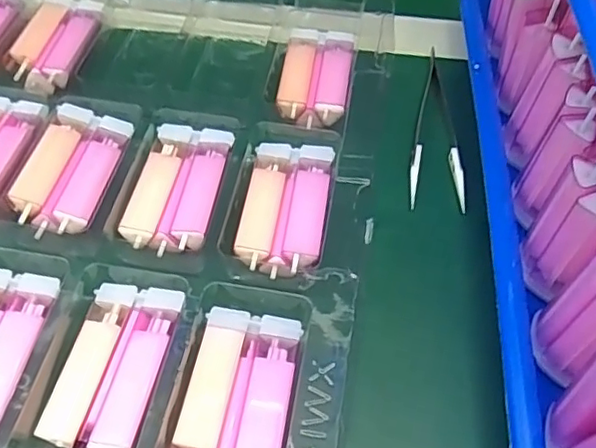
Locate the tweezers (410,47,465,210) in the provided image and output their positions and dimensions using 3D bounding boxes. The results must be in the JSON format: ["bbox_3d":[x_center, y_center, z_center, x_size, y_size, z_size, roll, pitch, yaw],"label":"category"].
[{"bbox_3d":[0.078,-0.058,0.339,0.028,0.007,0.119,6,54,3],"label":"tweezers"}]

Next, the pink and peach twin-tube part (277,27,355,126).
[{"bbox_3d":[0.010,-0.087,0.352,0.038,0.012,0.071,7,54,5],"label":"pink and peach twin-tube part"}]

